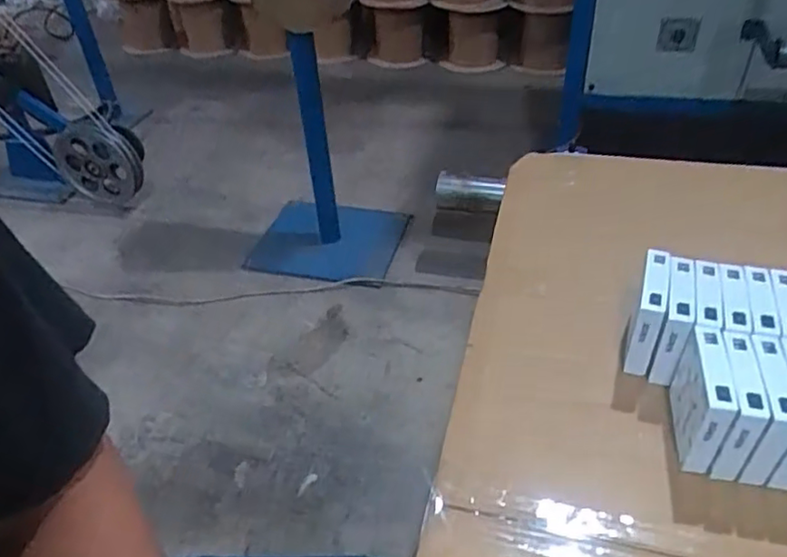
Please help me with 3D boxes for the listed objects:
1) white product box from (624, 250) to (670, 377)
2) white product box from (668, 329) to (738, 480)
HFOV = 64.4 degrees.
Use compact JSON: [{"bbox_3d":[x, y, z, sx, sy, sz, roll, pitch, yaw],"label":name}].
[{"bbox_3d":[0.240,0.035,0.593,0.022,0.090,0.084,12,42,19],"label":"white product box"},{"bbox_3d":[0.253,0.101,0.518,0.024,0.089,0.089,7,41,13],"label":"white product box"}]

